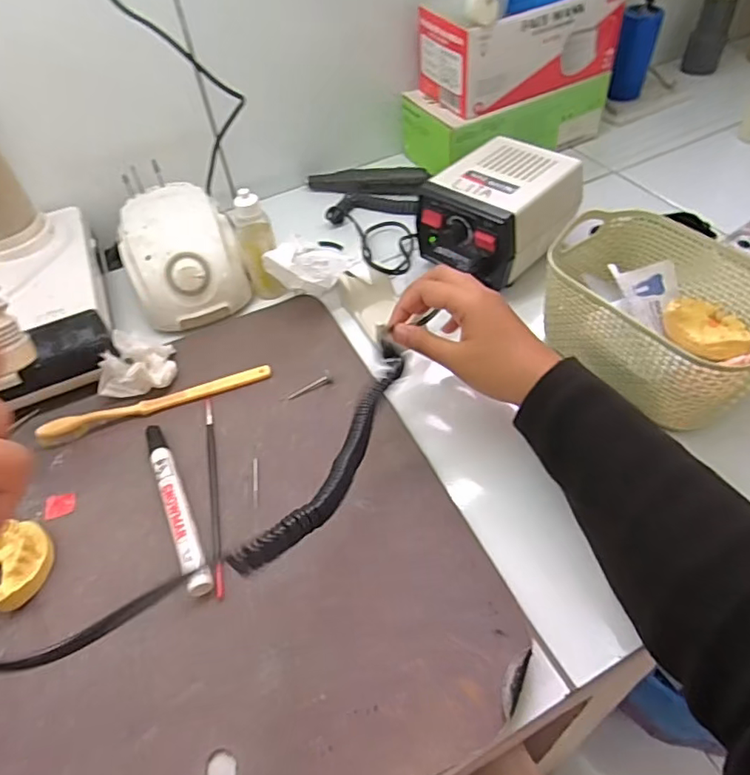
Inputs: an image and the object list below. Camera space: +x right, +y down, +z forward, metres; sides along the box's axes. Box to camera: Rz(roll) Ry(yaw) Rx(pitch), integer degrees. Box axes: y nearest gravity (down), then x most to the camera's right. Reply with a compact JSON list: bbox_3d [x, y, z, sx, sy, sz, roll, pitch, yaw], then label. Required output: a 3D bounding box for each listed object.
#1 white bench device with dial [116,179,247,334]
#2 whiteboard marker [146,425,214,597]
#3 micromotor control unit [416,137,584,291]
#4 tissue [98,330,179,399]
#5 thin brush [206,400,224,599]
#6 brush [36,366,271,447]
[{"bbox_3d":[-0.184,-0.127,0.532,0.105,0.078,0.133,-19,50,-11],"label":"white bench device with dial"},{"bbox_3d":[-0.143,0.080,0.394,0.014,0.014,0.149,-24,51,-14],"label":"whiteboard marker"},{"bbox_3d":[0.117,-0.171,0.521,0.102,0.069,0.127,35,61,31],"label":"micromotor control unit"},{"bbox_3d":[-0.199,-0.019,0.458,0.068,0.048,0.040,-35,54,-22],"label":"tissue"},{"bbox_3d":[-0.119,0.072,0.405,0.006,0.004,0.166,-14,49,-6],"label":"thin brush"},{"bbox_3d":[-0.180,0.010,0.456,0.186,0.018,0.016,-18,50,-9],"label":"brush"}]

